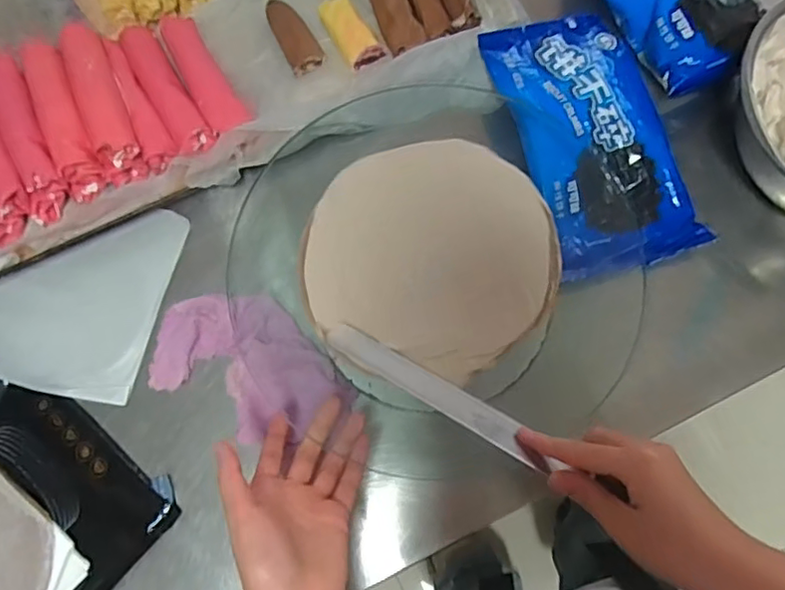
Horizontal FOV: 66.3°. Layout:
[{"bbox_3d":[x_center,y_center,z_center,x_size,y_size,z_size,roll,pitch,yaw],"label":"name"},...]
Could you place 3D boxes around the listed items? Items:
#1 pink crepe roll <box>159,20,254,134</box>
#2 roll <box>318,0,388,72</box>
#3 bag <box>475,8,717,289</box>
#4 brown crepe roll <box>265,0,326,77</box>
[{"bbox_3d":[-0.188,-0.219,0.600,0.039,0.022,0.140,-31,74,-7],"label":"pink crepe roll"},{"bbox_3d":[-0.041,-0.268,0.609,0.039,0.018,0.083,-28,74,-6],"label":"roll"},{"bbox_3d":[0.184,-0.148,0.554,0.137,0.033,0.252,-15,73,-2],"label":"bag"},{"bbox_3d":[-0.098,-0.264,0.610,0.035,0.019,0.075,-28,74,-6],"label":"brown crepe roll"}]

